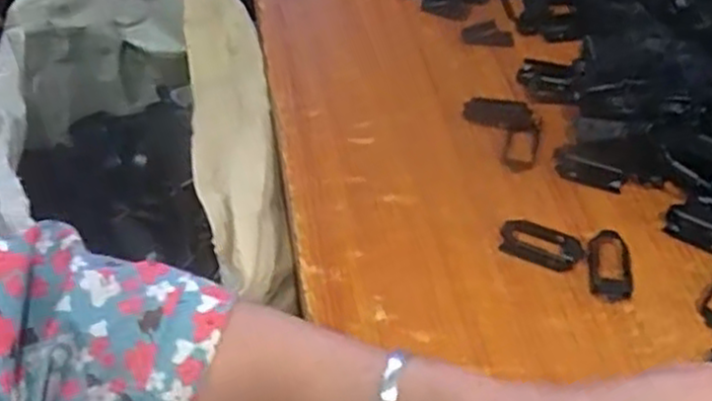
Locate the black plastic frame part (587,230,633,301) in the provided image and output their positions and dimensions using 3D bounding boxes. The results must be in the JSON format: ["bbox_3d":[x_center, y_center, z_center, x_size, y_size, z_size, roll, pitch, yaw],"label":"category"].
[{"bbox_3d":[0.151,0.038,0.447,0.024,0.009,0.045,4,48,4],"label":"black plastic frame part"}]

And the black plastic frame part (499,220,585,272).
[{"bbox_3d":[0.113,0.026,0.458,0.049,0.010,0.024,16,50,15],"label":"black plastic frame part"}]

